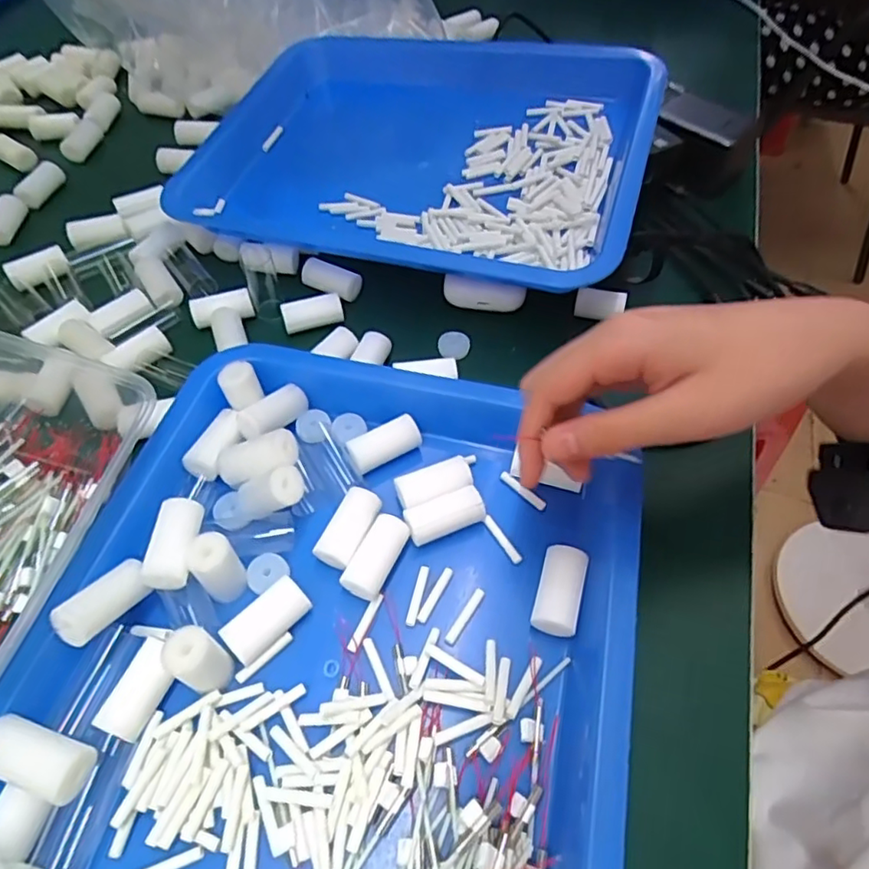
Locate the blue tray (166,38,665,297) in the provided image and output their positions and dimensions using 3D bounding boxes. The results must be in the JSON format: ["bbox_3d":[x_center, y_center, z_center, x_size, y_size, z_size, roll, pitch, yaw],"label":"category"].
[{"bbox_3d":[-0.026,-0.220,0.454,0.355,0.069,0.246,16,57,11],"label":"blue tray"}]

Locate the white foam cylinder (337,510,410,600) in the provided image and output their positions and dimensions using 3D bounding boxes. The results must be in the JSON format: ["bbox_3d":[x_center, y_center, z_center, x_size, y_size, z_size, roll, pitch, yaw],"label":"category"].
[{"bbox_3d":[-0.030,0.062,0.303,0.020,0.014,0.042,22,58,14],"label":"white foam cylinder"}]

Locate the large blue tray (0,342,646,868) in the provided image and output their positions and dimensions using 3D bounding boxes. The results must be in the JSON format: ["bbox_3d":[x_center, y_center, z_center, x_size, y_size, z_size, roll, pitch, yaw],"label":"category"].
[{"bbox_3d":[-0.044,0.102,0.266,0.268,0.039,0.321,10,56,7],"label":"large blue tray"}]

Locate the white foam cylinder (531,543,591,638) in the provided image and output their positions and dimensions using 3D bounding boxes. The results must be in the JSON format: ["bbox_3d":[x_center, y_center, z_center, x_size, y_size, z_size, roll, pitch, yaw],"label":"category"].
[{"bbox_3d":[0.062,0.077,0.293,0.022,0.017,0.039,12,56,8],"label":"white foam cylinder"}]

